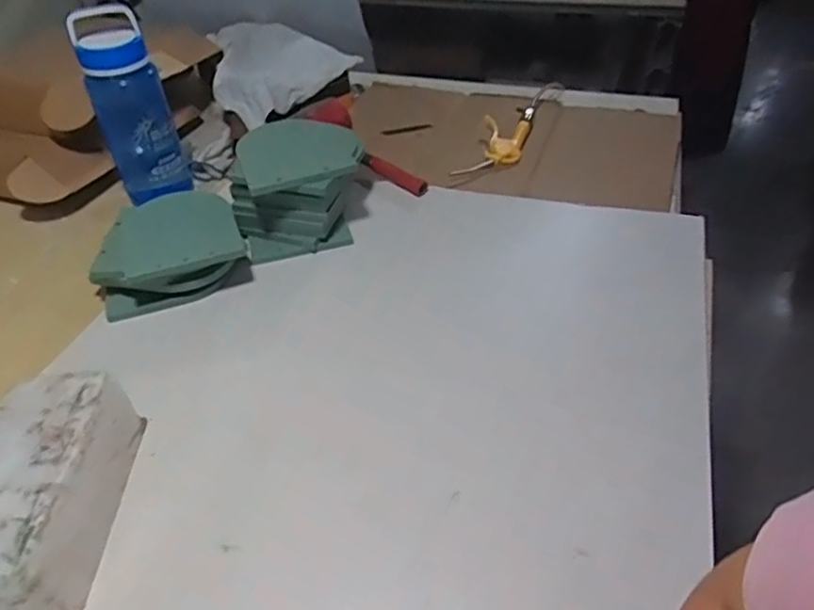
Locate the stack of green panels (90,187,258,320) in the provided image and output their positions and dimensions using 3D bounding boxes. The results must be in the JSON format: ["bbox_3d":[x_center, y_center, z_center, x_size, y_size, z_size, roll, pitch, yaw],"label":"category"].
[{"bbox_3d":[-0.323,-0.075,0.840,0.192,0.079,0.158,-18,45,-16],"label":"stack of green panels"}]

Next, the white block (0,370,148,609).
[{"bbox_3d":[-0.328,0.174,0.553,0.109,0.104,0.223,0,43,2],"label":"white block"}]

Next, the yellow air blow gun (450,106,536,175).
[{"bbox_3d":[0.171,-0.290,1.083,0.112,0.033,0.195,22,70,39],"label":"yellow air blow gun"}]

